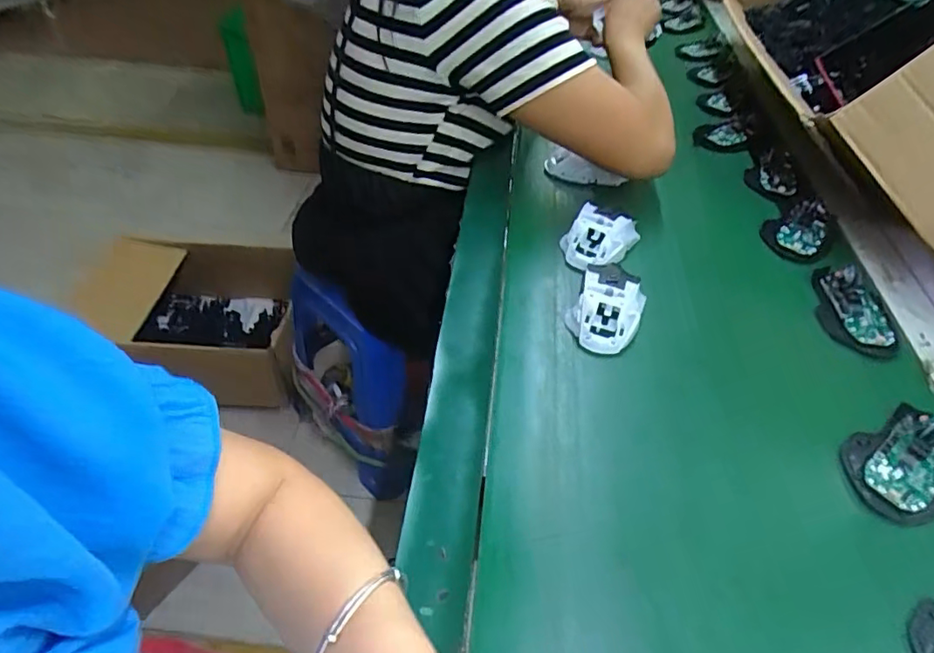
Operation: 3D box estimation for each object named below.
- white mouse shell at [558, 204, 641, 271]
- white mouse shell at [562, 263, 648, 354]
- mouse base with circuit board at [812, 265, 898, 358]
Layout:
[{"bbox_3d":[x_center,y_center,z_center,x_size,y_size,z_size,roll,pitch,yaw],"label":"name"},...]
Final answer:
[{"bbox_3d":[0.145,-0.099,0.611,0.062,0.041,0.083,30,52,24],"label":"white mouse shell"},{"bbox_3d":[0.137,-0.021,0.536,0.068,0.037,0.095,24,50,19],"label":"white mouse shell"},{"bbox_3d":[0.391,-0.023,0.565,0.064,0.022,0.112,6,46,3],"label":"mouse base with circuit board"}]

